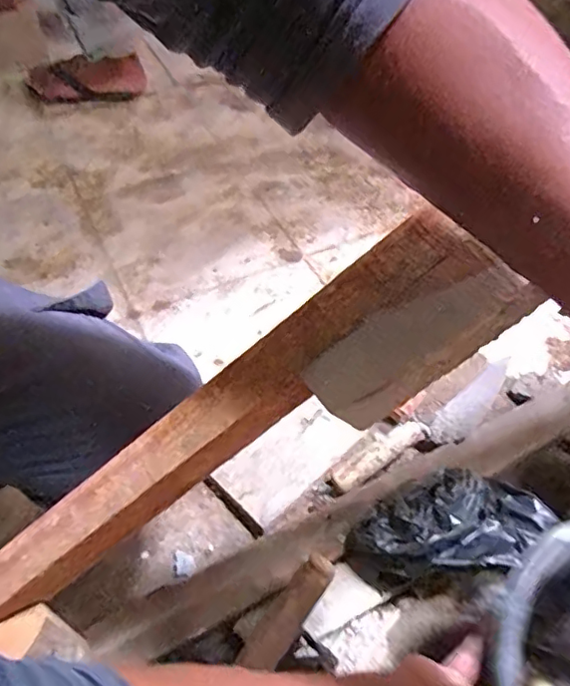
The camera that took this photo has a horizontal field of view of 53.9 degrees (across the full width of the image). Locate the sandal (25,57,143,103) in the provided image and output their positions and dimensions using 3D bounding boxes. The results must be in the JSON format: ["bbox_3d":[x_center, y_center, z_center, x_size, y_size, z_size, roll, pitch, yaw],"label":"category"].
[{"bbox_3d":[-0.424,-0.558,1.186,0.239,0.062,0.094,-3,54,-5],"label":"sandal"}]

